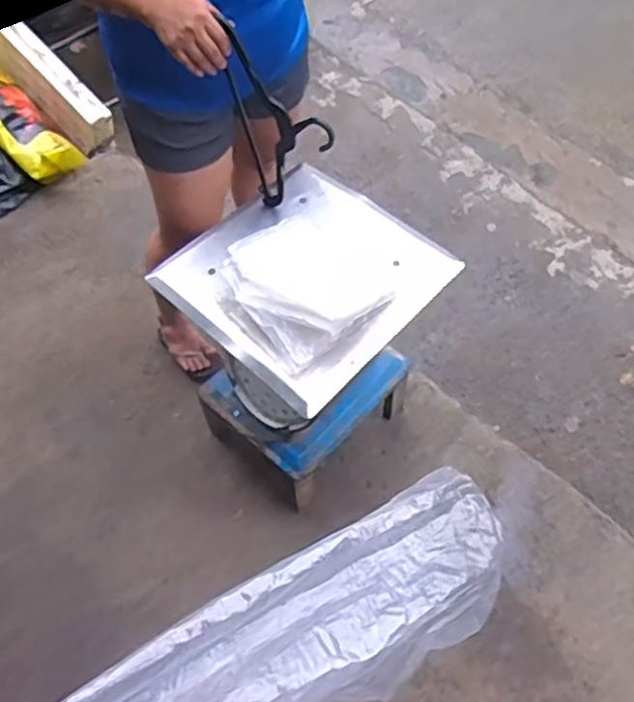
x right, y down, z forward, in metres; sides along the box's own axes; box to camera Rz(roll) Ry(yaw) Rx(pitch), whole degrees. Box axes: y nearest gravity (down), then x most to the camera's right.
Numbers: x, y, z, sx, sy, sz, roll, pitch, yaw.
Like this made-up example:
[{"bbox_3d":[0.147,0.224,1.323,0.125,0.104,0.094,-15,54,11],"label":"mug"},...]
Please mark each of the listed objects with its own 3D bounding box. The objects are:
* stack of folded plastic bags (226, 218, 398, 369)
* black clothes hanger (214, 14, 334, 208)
[{"bbox_3d":[-0.011,-0.116,1.088,0.266,0.096,0.228,-42,67,-18],"label":"stack of folded plastic bags"},{"bbox_3d":[-0.060,-0.342,1.087,0.198,0.325,0.029,34,68,20],"label":"black clothes hanger"}]

